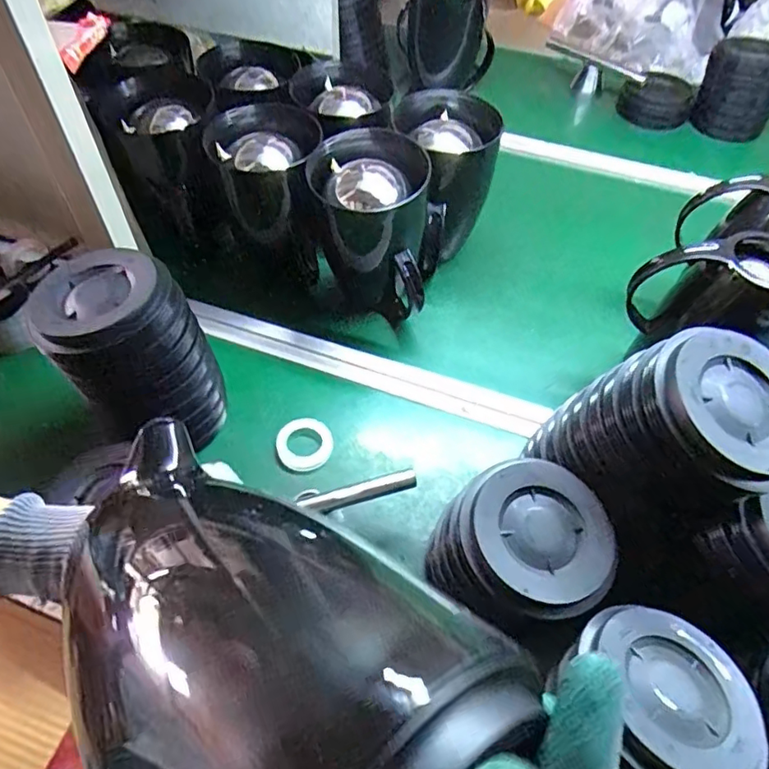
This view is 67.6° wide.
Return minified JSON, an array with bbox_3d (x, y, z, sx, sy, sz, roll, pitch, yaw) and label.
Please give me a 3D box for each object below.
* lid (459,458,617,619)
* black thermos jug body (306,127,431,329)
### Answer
[{"bbox_3d":[0.118,0.111,0.434,0.112,0.019,0.109,2,53,-2],"label":"lid"},{"bbox_3d":[-0.021,-0.168,0.664,0.121,0.197,0.126,-5,53,-7],"label":"black thermos jug body"}]

